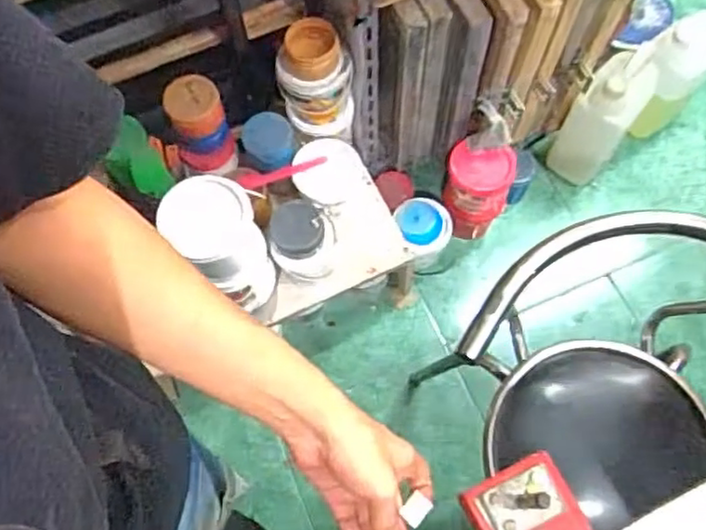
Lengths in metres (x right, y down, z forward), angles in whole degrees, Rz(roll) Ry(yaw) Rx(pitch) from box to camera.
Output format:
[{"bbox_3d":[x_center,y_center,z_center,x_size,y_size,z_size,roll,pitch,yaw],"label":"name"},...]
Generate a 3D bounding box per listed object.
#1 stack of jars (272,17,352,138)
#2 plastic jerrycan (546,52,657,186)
[{"bbox_3d":[-0.064,-0.334,1.188,0.124,0.182,0.108,5,69,3],"label":"stack of jars"},{"bbox_3d":[0.535,-0.307,1.416,0.128,0.328,0.168,39,75,15],"label":"plastic jerrycan"}]

